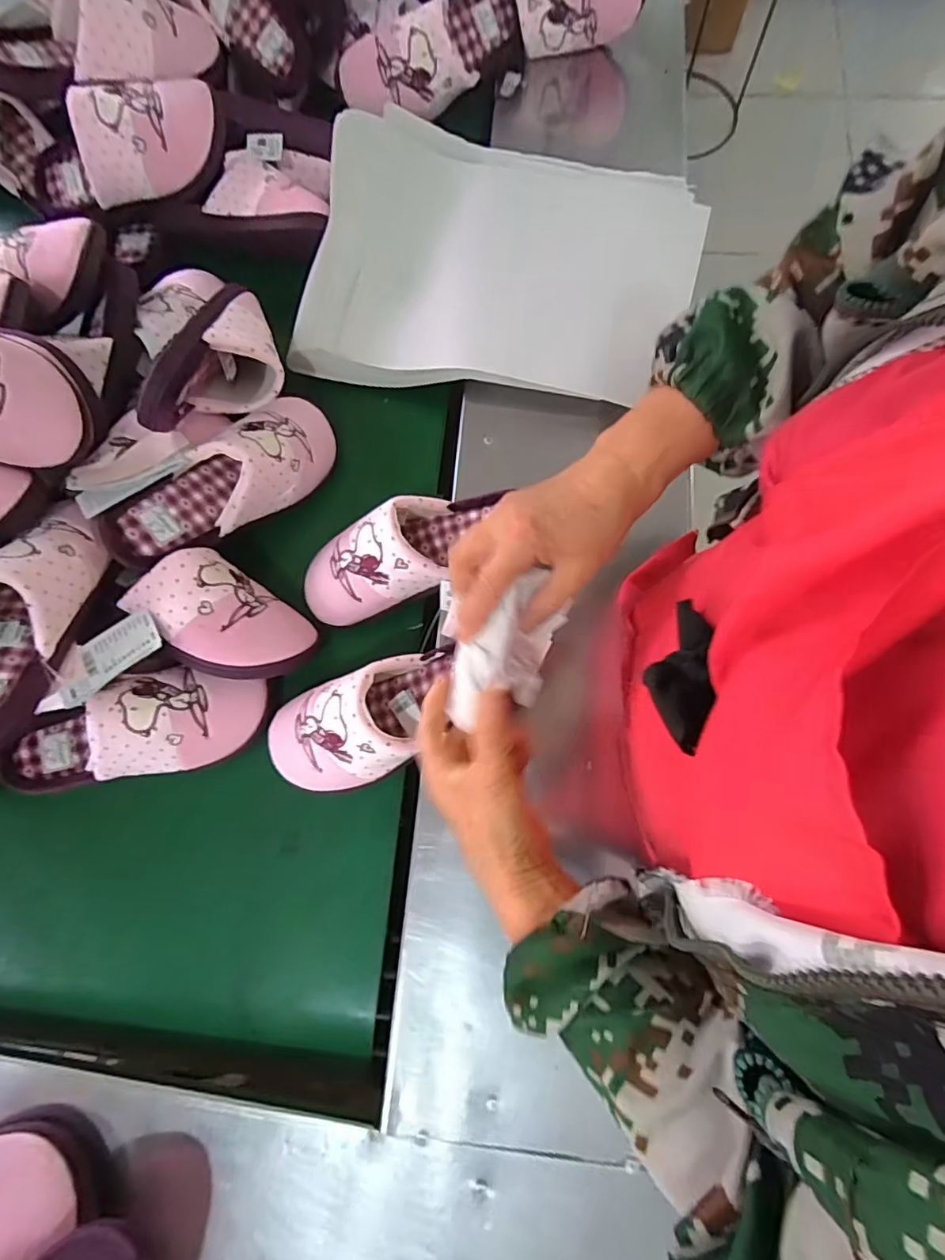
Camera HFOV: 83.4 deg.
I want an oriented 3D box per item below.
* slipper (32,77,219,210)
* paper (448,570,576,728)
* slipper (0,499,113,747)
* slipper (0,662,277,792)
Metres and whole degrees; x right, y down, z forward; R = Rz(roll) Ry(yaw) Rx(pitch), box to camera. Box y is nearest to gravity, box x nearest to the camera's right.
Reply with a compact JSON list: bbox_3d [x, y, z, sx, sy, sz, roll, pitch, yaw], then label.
[{"bbox_3d":[-0.391,-0.523,0.571,0.237,0.091,0.082,-4,75,16],"label":"slipper"},{"bbox_3d":[0.021,0.014,0.341,0.056,0.045,0.100,22,77,7],"label":"paper"},{"bbox_3d":[-0.374,-0.011,0.430,0.079,0.072,0.211,13,76,5],"label":"slipper"},{"bbox_3d":[-0.303,0.083,0.467,0.229,0.067,0.088,-9,75,-1],"label":"slipper"}]

